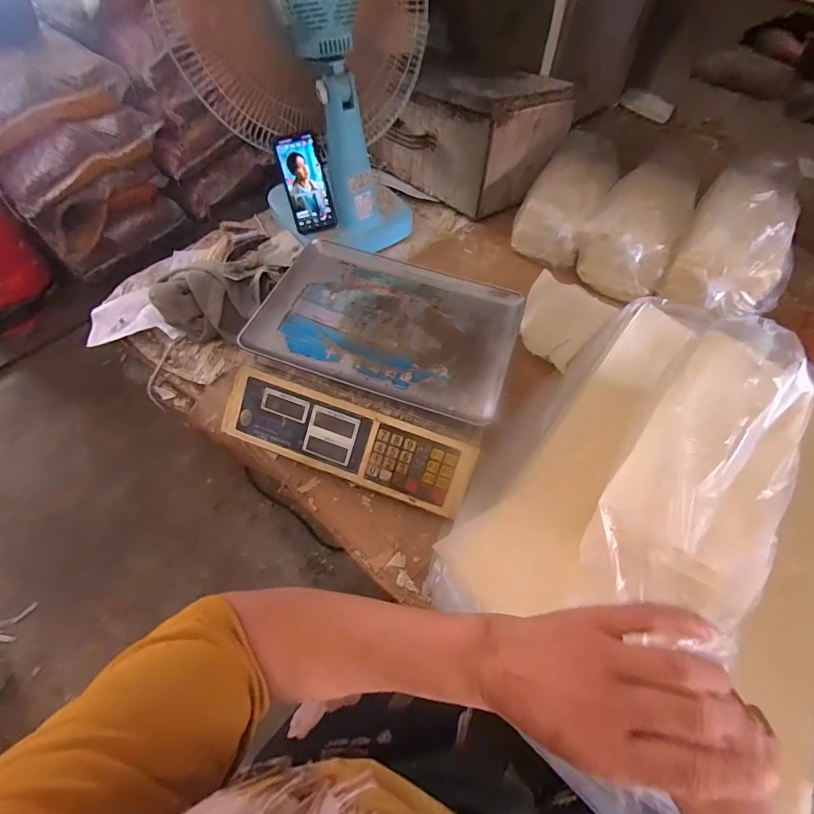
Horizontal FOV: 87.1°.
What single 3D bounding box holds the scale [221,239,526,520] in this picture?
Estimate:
[{"bbox_3d":[-0.036,-0.064,0.591,0.325,0.103,0.312,17,58,11],"label":"scale"}]

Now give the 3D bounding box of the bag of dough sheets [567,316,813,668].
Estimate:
[{"bbox_3d":[0.272,0.040,0.369,0.120,0.056,0.340,33,62,20],"label":"bag of dough sheets"}]

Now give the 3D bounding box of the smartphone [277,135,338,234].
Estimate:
[{"bbox_3d":[-0.176,-0.389,0.759,0.073,0.149,0.014,-11,33,0],"label":"smartphone"}]

